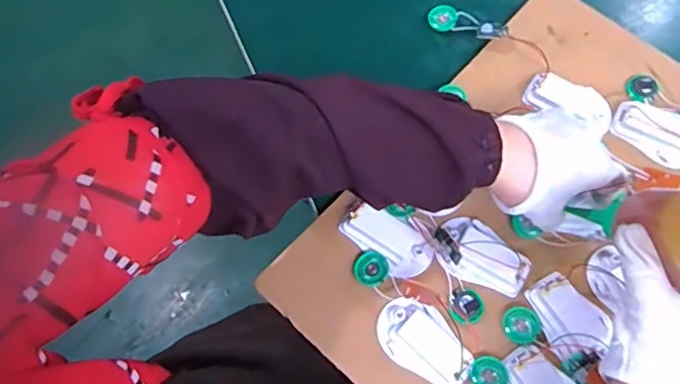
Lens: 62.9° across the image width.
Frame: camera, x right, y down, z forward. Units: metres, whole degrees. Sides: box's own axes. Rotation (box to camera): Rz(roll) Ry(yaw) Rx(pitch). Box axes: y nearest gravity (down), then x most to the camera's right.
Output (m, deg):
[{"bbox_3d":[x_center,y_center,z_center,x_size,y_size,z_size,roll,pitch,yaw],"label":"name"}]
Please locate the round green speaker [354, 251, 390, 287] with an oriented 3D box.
[{"bbox_3d":[0.026,0.063,0.461,0.028,0.009,0.029,-1,66,2],"label":"round green speaker"}]

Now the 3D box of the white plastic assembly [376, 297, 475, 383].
[{"bbox_3d":[0.067,0.117,0.437,0.080,0.021,0.052,36,72,16],"label":"white plastic assembly"}]

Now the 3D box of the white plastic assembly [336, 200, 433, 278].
[{"bbox_3d":[0.040,0.037,0.467,0.078,0.014,0.043,39,73,17],"label":"white plastic assembly"}]

